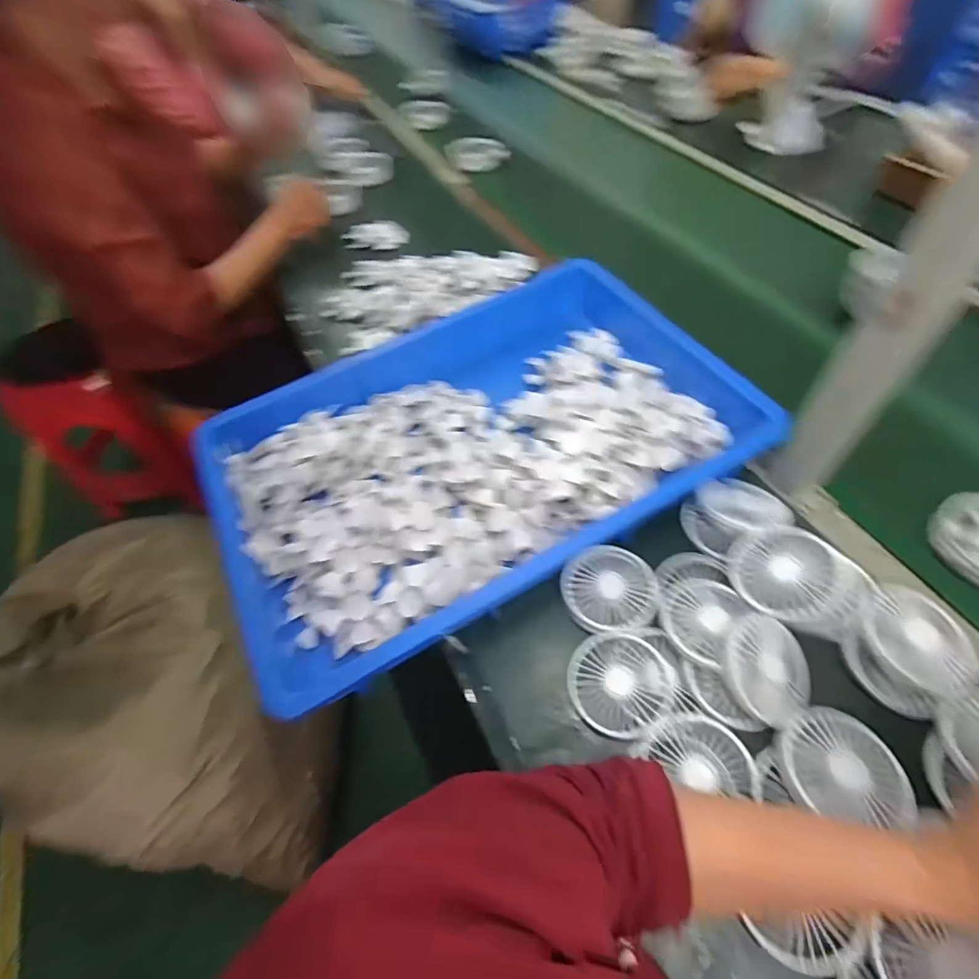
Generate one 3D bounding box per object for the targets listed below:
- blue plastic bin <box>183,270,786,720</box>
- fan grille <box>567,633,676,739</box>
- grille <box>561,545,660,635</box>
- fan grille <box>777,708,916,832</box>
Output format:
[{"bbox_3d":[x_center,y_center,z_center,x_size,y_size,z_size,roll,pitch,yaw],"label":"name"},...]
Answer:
[{"bbox_3d":[-0.026,-0.065,0.589,0.573,0.088,0.408,-26,58,-13],"label":"blue plastic bin"},{"bbox_3d":[0.120,0.179,0.448,0.090,0.016,0.085,-2,56,3],"label":"fan grille"},{"bbox_3d":[0.121,0.098,0.491,0.091,0.007,0.087,-2,56,3],"label":"grille"},{"bbox_3d":[0.280,0.216,0.387,0.087,0.022,0.078,2,56,6],"label":"fan grille"}]

